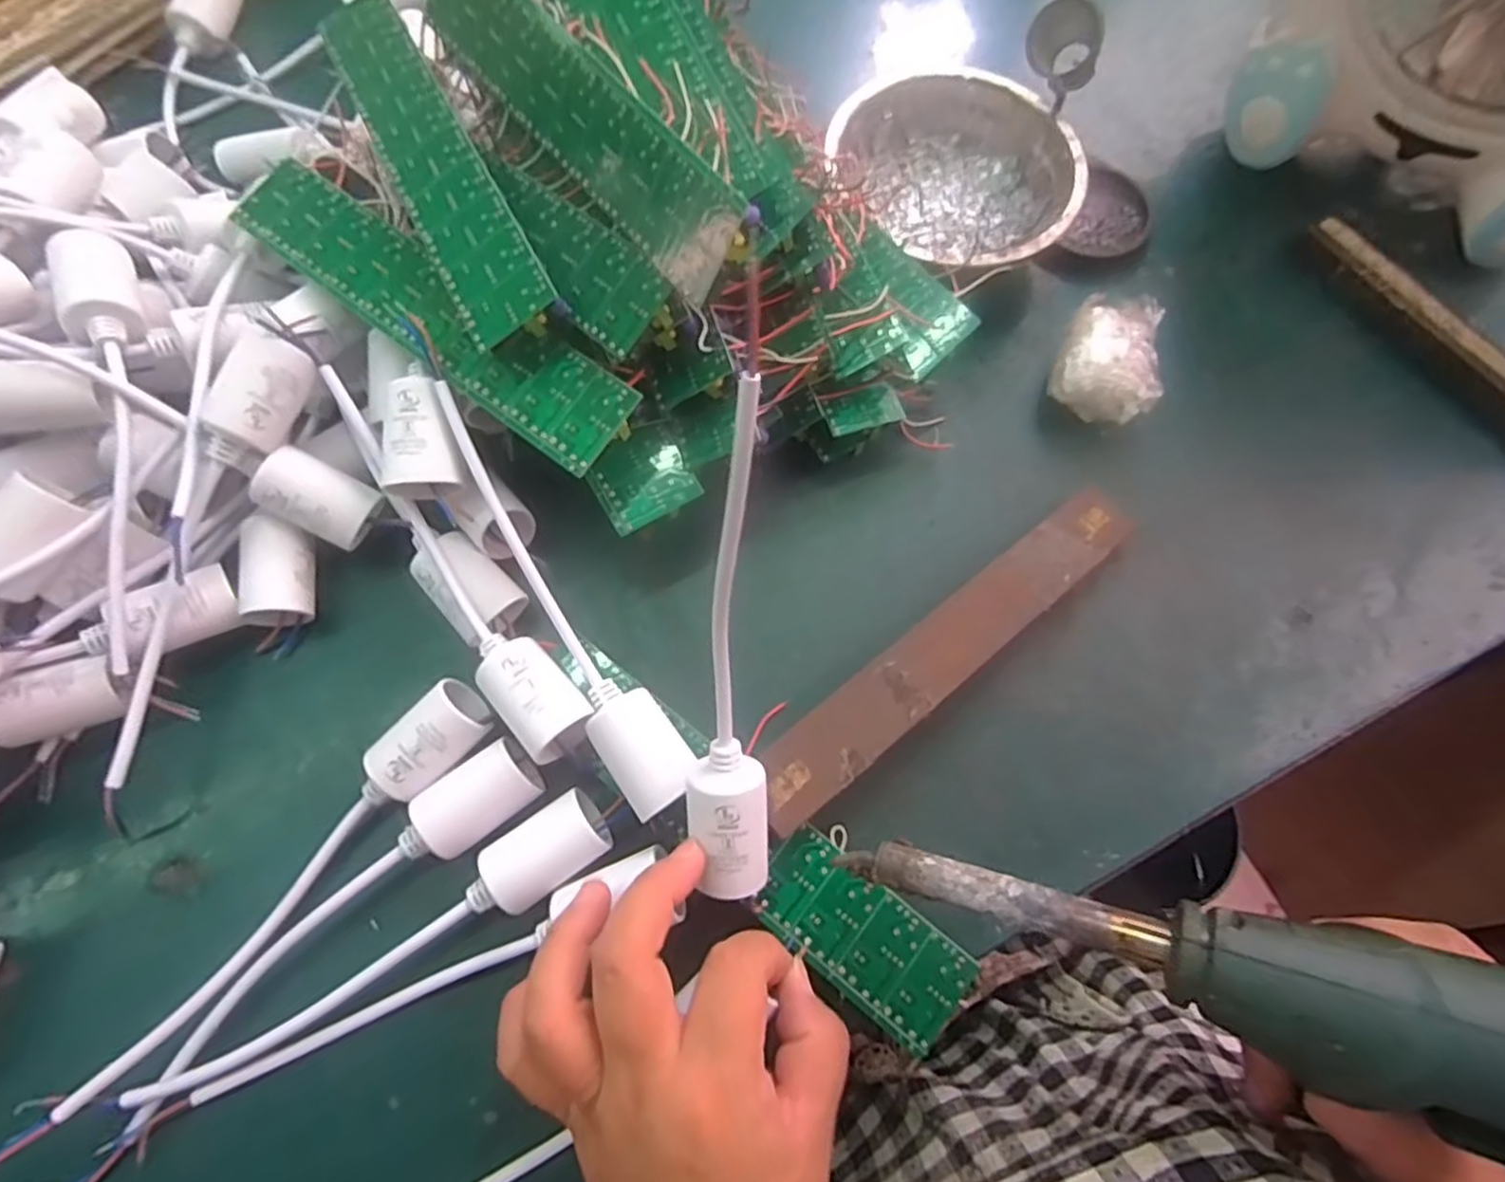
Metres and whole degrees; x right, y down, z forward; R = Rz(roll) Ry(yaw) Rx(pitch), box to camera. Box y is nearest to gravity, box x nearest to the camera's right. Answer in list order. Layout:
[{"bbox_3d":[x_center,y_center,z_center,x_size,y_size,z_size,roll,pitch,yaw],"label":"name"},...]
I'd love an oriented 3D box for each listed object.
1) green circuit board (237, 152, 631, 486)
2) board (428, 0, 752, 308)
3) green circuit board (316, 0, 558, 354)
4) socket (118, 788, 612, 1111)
[{"bbox_3d":[-0.129,-0.115,0.291,0.193,0.011,0.036,37,74,10],"label":"green circuit board"},{"bbox_3d":[-0.068,-0.182,0.272,0.004,0.038,0.193,-21,65,-47],"label":"board"},{"bbox_3d":[-0.131,-0.178,0.293,0.035,0.004,0.195,-32,73,7],"label":"green circuit board"},{"bbox_3d":[-0.134,0.136,0.265,0.181,0.029,0.027,-33,75,-12],"label":"socket"}]

